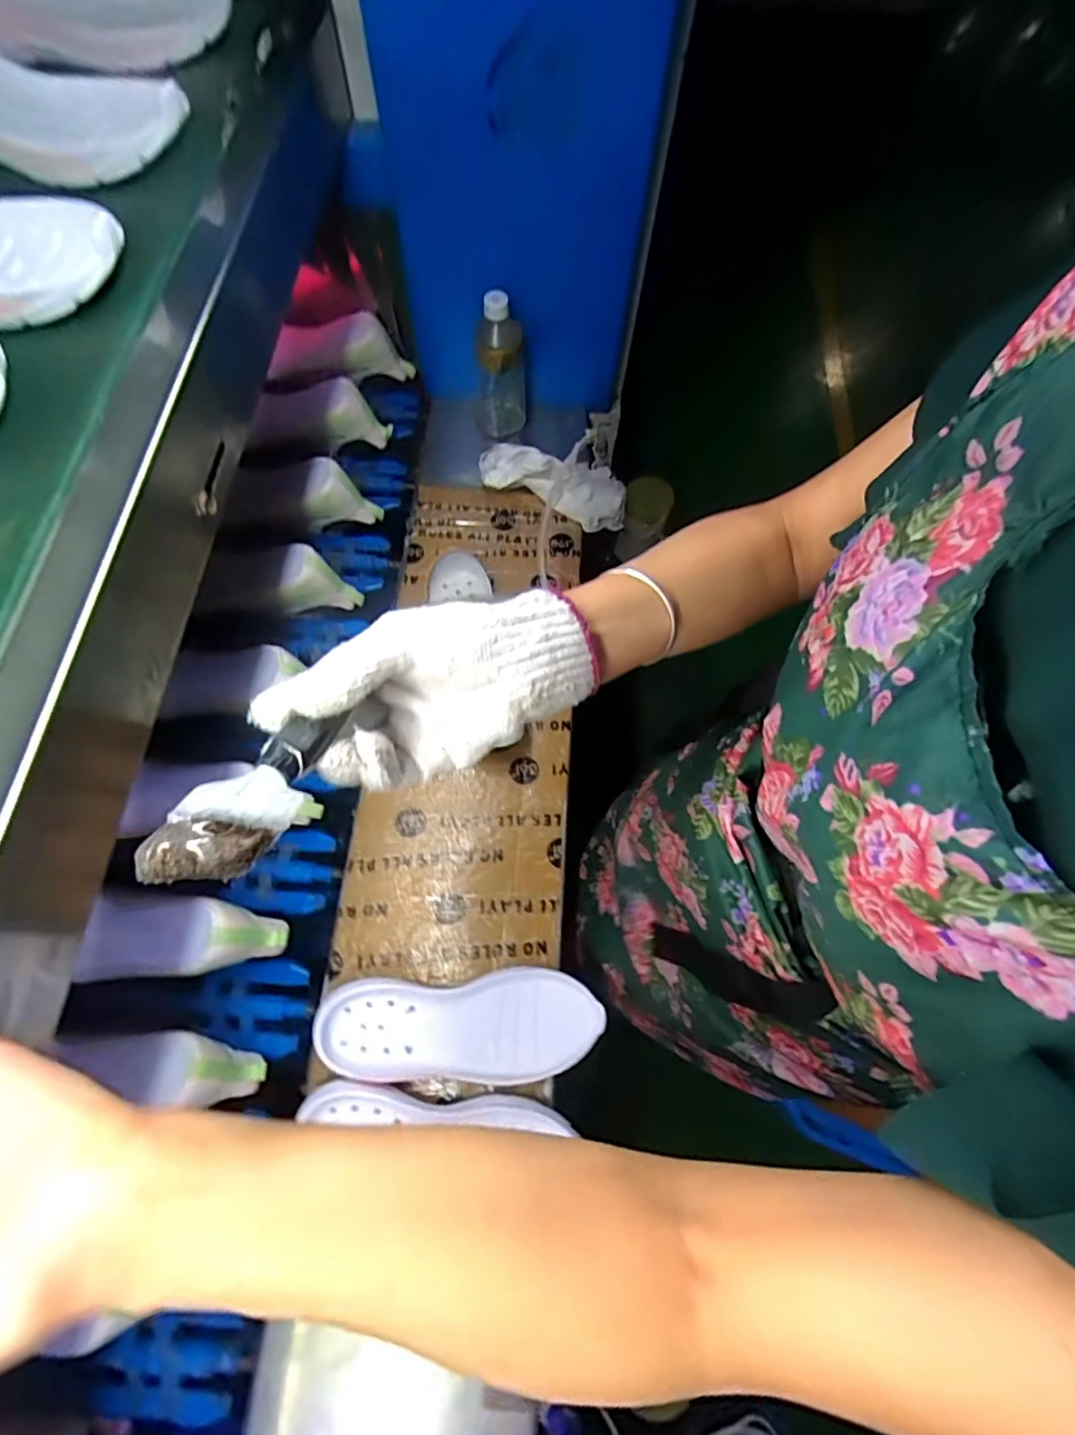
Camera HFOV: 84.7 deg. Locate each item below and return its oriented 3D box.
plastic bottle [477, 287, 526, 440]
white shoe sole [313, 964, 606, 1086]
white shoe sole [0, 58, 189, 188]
[{"bbox_3d":[-0.046,-0.443,0.759,0.065,0.197,0.062,-7,70,-4],"label":"plastic bottle"},{"bbox_3d":[-0.072,0.296,0.565,0.257,0.034,0.093,-4,68,-2],"label":"white shoe sole"},{"bbox_3d":[-0.361,-0.431,0.416,0.240,0.044,0.079,14,68,5],"label":"white shoe sole"}]

